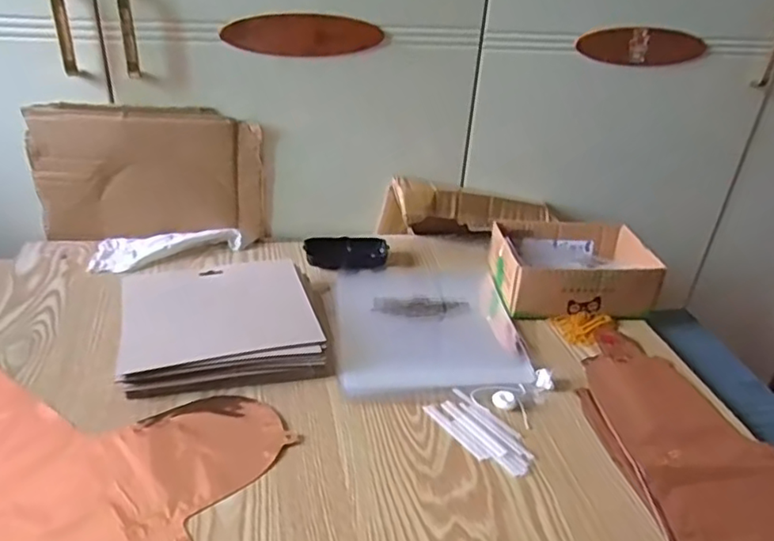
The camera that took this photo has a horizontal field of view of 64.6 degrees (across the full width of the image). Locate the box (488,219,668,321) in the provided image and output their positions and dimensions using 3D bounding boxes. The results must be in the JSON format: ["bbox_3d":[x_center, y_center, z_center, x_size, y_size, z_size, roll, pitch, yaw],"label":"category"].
[{"bbox_3d":[0.230,-0.003,0.770,0.181,0.067,0.137,0,31,-7],"label":"box"}]

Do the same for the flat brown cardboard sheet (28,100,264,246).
[{"bbox_3d":[-0.301,-0.119,0.786,0.276,0.182,0.023,-2,31,-10],"label":"flat brown cardboard sheet"}]

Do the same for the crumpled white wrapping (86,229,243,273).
[{"bbox_3d":[-0.283,-0.031,0.792,0.180,0.024,0.065,-4,32,-13],"label":"crumpled white wrapping"}]

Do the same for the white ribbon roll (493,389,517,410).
[{"bbox_3d":[0.115,0.127,0.598,0.020,0.012,0.018,0,31,-7],"label":"white ribbon roll"}]

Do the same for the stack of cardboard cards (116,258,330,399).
[{"bbox_3d":[-0.175,0.057,0.653,0.202,0.041,0.178,-6,32,-16],"label":"stack of cardboard cards"}]

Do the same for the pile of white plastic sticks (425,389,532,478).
[{"bbox_3d":[0.088,0.149,0.568,0.052,0.007,0.104,-22,40,-37],"label":"pile of white plastic sticks"}]

